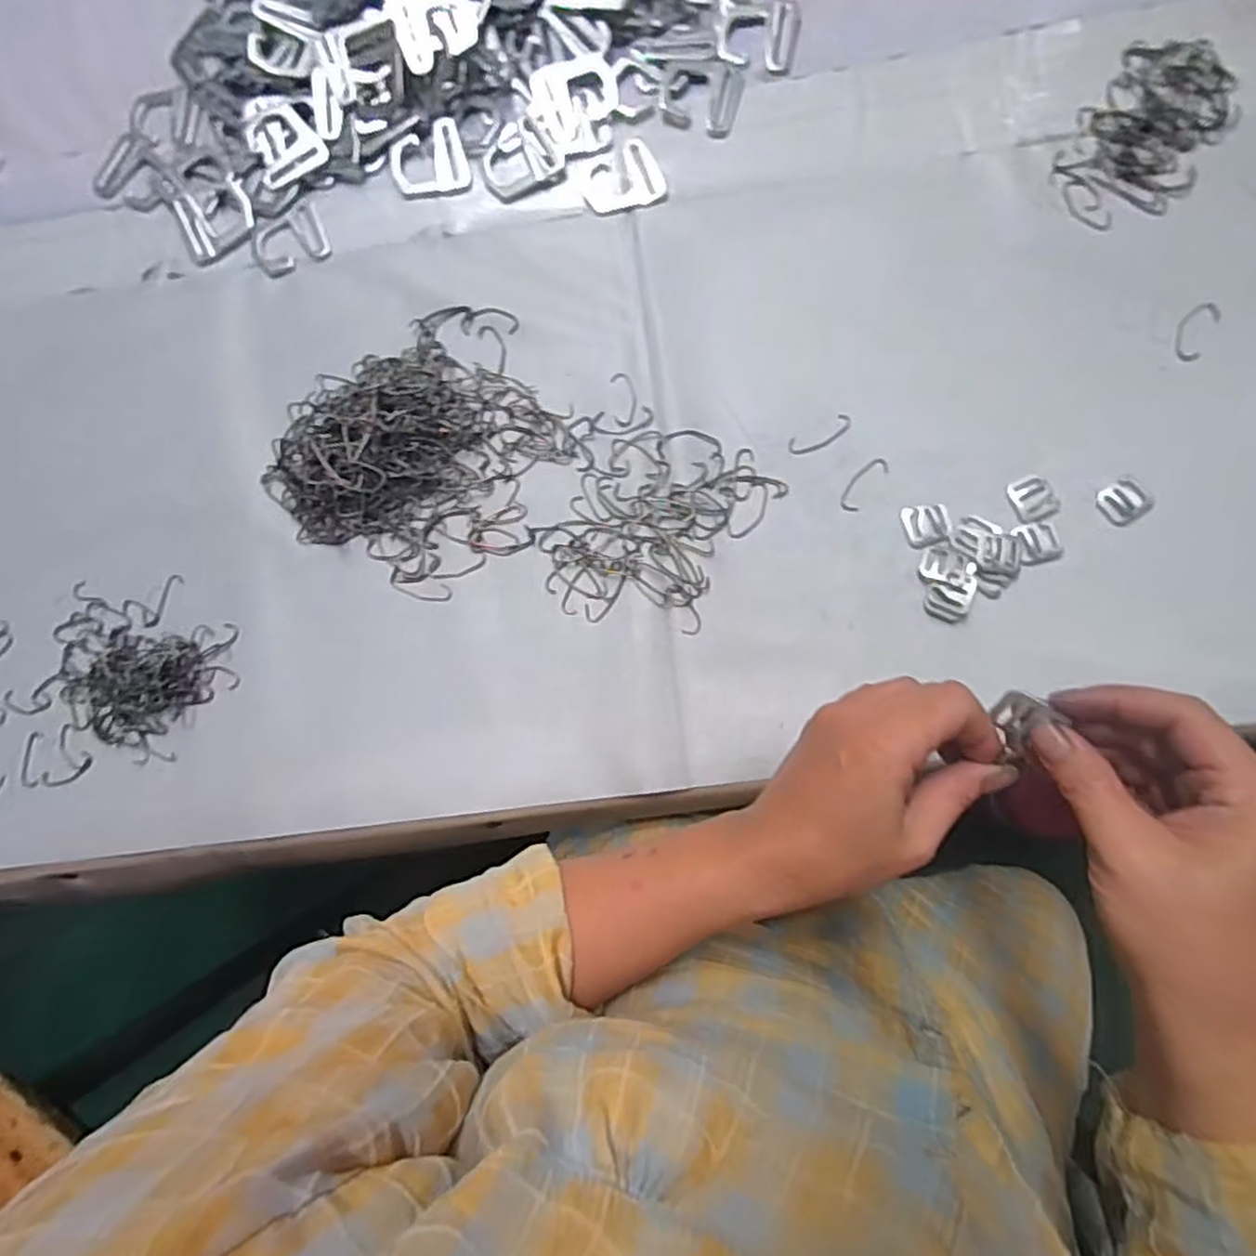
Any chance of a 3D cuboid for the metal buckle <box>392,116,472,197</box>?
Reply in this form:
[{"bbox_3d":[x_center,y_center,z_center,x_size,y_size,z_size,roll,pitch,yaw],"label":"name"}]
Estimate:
[{"bbox_3d":[-0.136,-0.317,0.479,0.049,0.007,0.048,-17,81,3],"label":"metal buckle"}]

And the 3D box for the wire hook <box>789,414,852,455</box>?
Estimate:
[{"bbox_3d":[0.117,-0.117,0.429,0.041,0.004,0.014,-25,81,2],"label":"wire hook"}]

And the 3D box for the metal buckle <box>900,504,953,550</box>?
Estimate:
[{"bbox_3d":[0.176,-0.061,0.415,0.025,0.004,0.025,-14,82,4],"label":"metal buckle"}]

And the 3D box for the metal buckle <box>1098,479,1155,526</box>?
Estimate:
[{"bbox_3d":[0.286,-0.073,0.406,0.025,0.004,0.024,-34,81,0],"label":"metal buckle"}]

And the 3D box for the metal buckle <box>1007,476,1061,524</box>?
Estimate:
[{"bbox_3d":[0.236,-0.076,0.410,0.024,0.004,0.026,-26,81,2],"label":"metal buckle"}]

